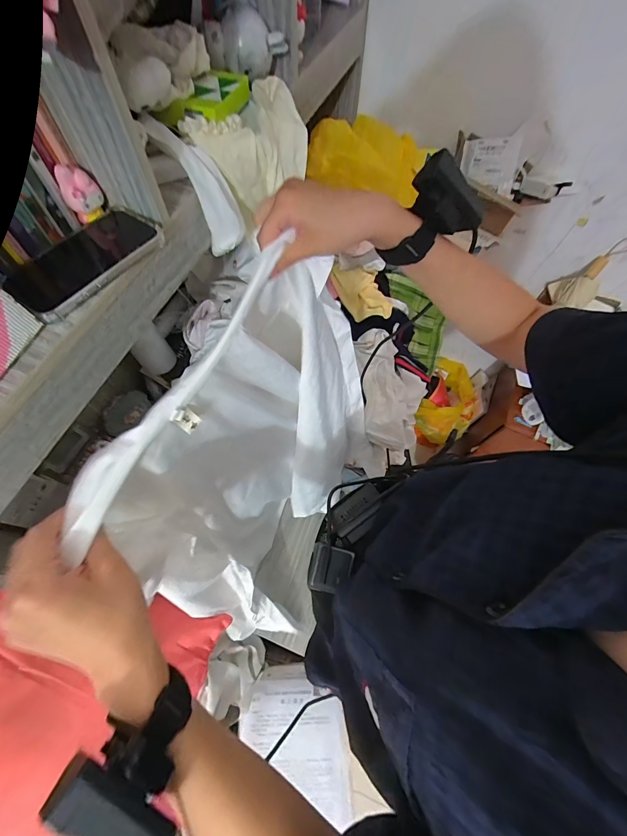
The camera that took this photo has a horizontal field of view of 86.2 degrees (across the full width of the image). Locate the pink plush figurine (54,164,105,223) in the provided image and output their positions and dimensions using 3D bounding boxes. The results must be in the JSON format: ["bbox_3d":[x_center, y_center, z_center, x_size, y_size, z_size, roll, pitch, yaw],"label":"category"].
[{"bbox_3d":[-0.247,-0.239,0.358,0.036,0.047,0.024,-26,67,-13],"label":"pink plush figurine"}]

